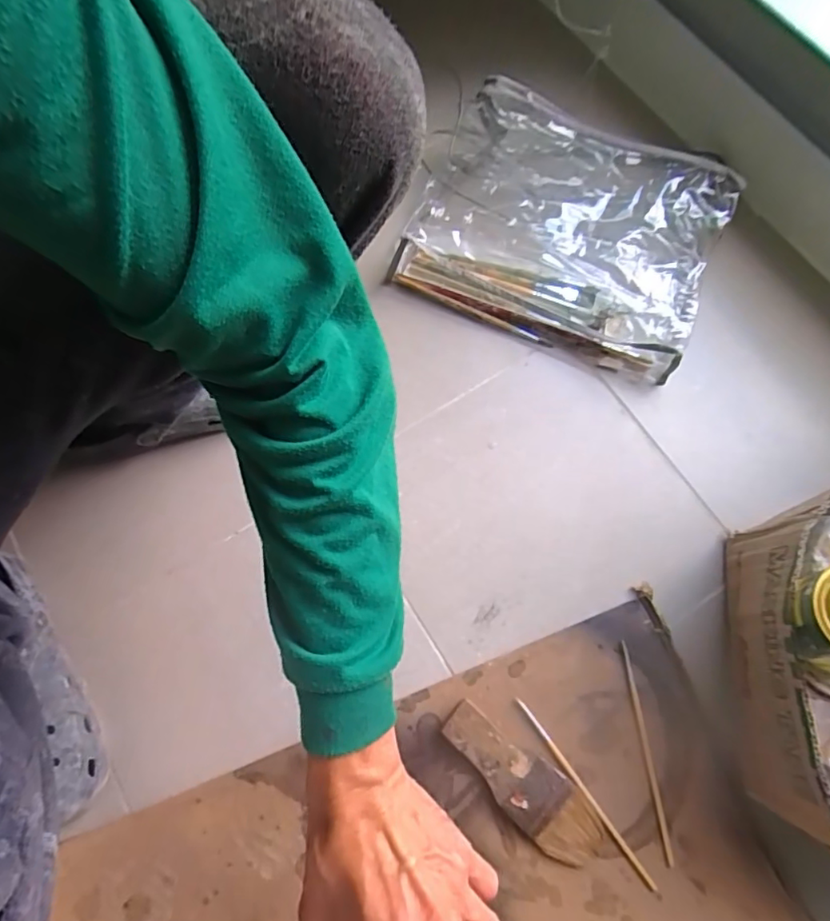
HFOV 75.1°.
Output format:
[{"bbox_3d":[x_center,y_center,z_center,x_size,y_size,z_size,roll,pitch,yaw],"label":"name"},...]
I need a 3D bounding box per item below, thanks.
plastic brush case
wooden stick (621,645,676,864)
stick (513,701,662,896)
[{"bbox_3d":[0.161,-0.260,0.600,0.330,0.053,0.268,21,82,7],"label":"plastic brush case"},{"bbox_3d":[0.201,0.250,0.470,0.008,0.004,0.173,-6,73,-2],"label":"wooden stick"},{"bbox_3d":[0.144,0.280,0.456,0.007,0.011,0.174,-35,76,-10],"label":"stick"}]

